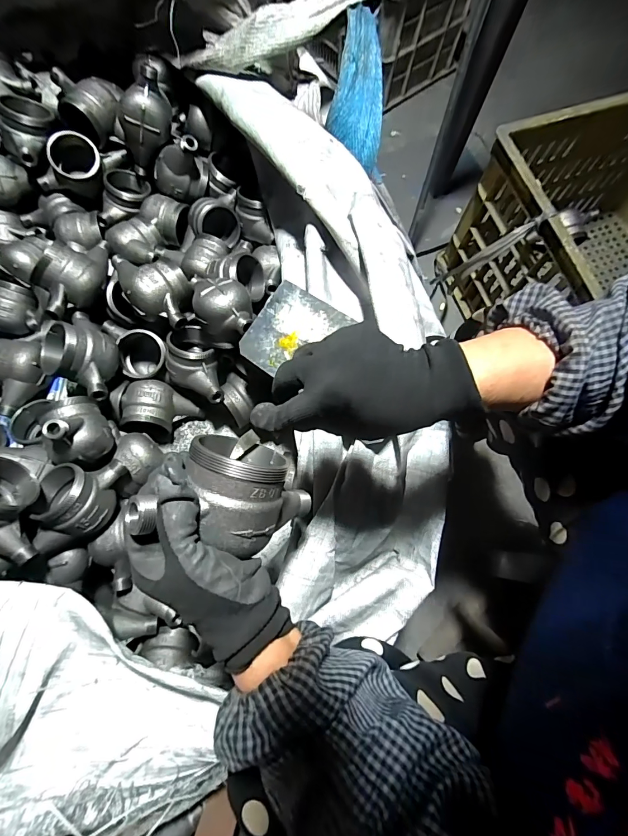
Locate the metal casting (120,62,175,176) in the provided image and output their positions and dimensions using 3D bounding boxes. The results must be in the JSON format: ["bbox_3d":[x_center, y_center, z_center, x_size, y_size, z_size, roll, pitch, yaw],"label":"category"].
[{"bbox_3d":[-0.286,-0.508,0.662,0.068,0.164,0.086,49,43,12],"label":"metal casting"}]

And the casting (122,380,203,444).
[{"bbox_3d":[-0.262,-0.011,0.631,0.136,0.077,0.090,25,69,-33],"label":"casting"}]

